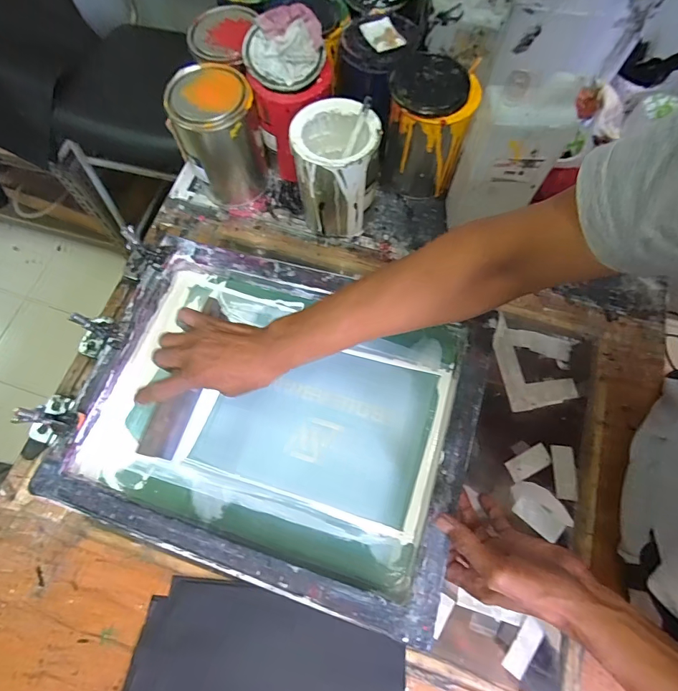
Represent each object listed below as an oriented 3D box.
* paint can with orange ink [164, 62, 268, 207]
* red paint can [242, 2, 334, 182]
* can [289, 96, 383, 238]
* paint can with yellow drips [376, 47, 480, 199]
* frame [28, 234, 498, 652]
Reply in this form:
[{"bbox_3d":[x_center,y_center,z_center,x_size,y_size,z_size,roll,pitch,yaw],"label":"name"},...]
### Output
[{"bbox_3d":[-0.167,-0.296,0.582,0.103,0.158,0.101,0,70,1],"label":"paint can with orange ink"},{"bbox_3d":[-0.065,-0.350,0.566,0.109,0.170,0.113,-4,70,-1],"label":"red paint can"},{"bbox_3d":[-0.003,-0.236,0.557,0.104,0.155,0.107,0,70,1],"label":"can"},{"bbox_3d":[0.125,-0.308,0.581,0.111,0.153,0.102,0,70,1],"label":"paint can with yellow drips"},{"bbox_3d":[-0.074,0.071,0.474,0.439,0.064,0.349,16,71,7],"label":"frame"}]

